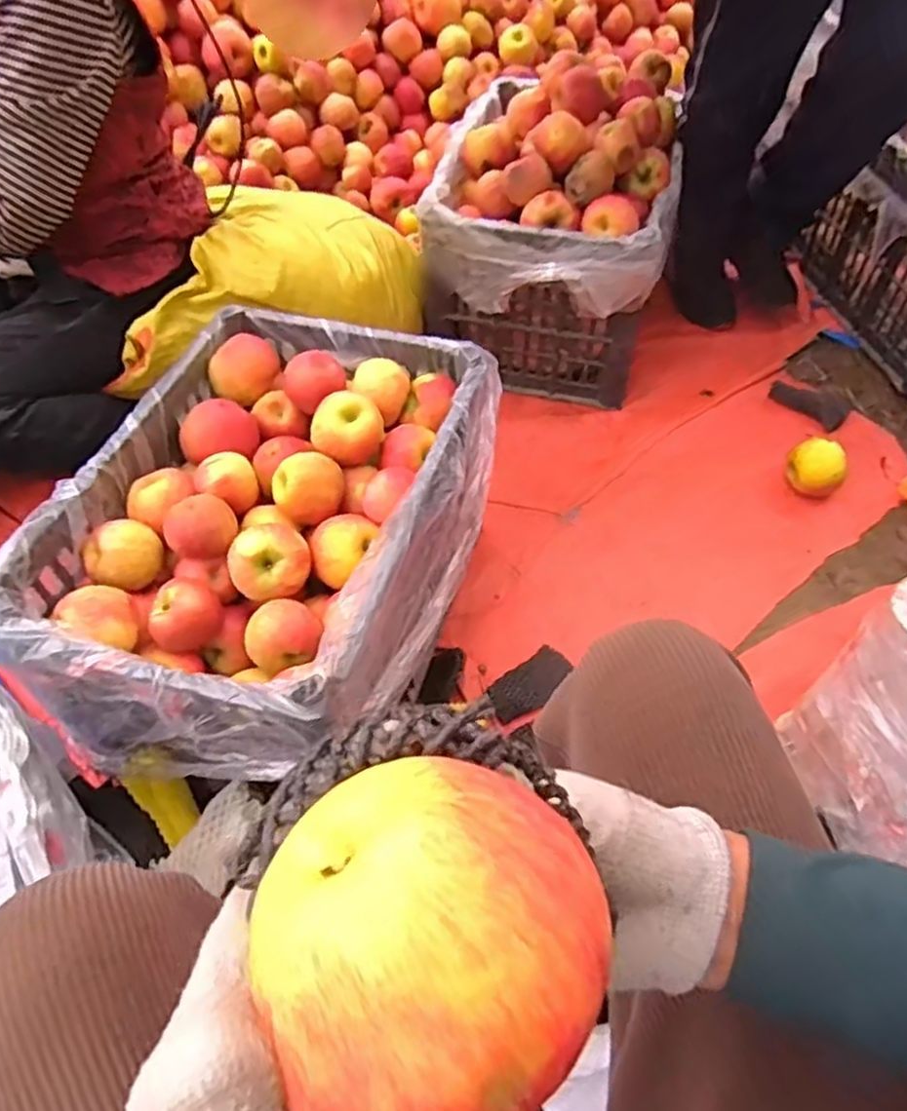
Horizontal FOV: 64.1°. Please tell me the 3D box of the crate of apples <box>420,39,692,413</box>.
[{"bbox_3d":[0.175,-0.561,1.215,0.353,0.366,0.492,12,56,11],"label":"crate of apples"}]

